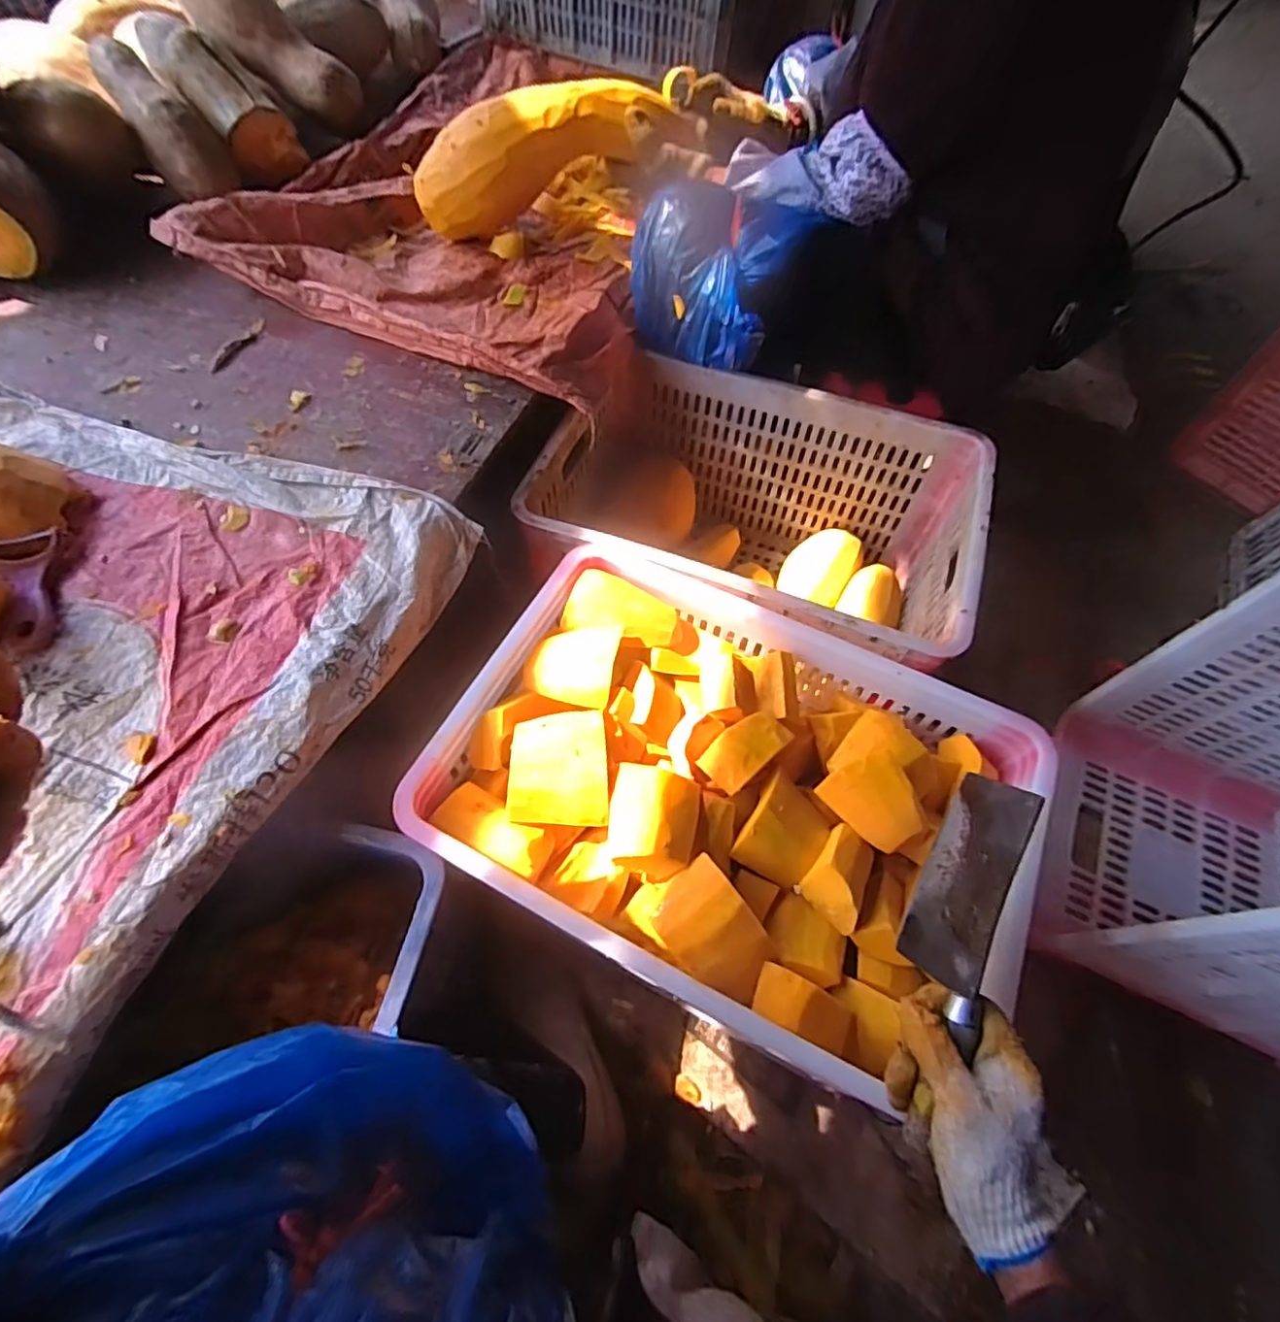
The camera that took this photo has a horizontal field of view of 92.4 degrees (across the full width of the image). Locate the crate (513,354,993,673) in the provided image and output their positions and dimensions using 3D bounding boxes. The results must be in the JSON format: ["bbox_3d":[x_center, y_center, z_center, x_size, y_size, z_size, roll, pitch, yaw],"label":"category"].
[{"bbox_3d":[0.139,-0.154,0.837,0.508,0.265,0.347,17,61,7],"label":"crate"}]

